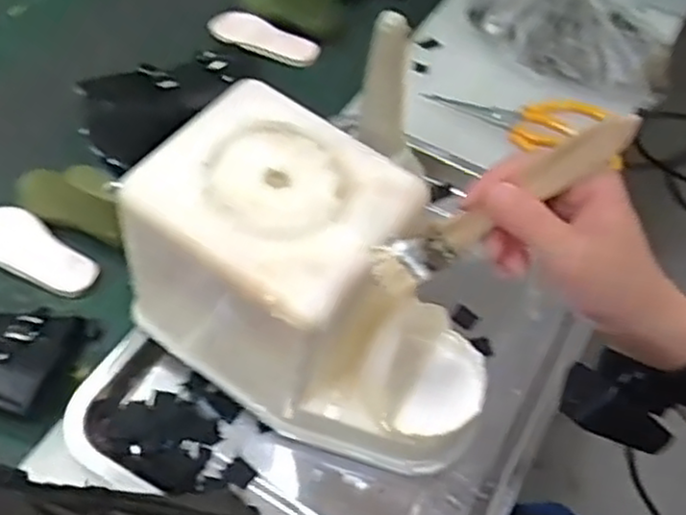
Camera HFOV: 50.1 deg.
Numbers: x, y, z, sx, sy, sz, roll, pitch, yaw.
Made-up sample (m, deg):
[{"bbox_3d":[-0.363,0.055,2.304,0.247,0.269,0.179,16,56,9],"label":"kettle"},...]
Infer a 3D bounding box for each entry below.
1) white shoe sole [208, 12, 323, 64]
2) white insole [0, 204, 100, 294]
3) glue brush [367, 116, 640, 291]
[{"bbox_3d":[-0.091,-0.252,0.840,0.130,0.019,0.049,17,55,7],"label":"white shoe sole"},{"bbox_3d":[-0.273,-0.004,0.644,0.129,0.013,0.052,33,58,17],"label":"white insole"},{"bbox_3d":[0.076,-0.027,0.356,0.139,0.019,0.019,-33,55,19],"label":"glue brush"}]

